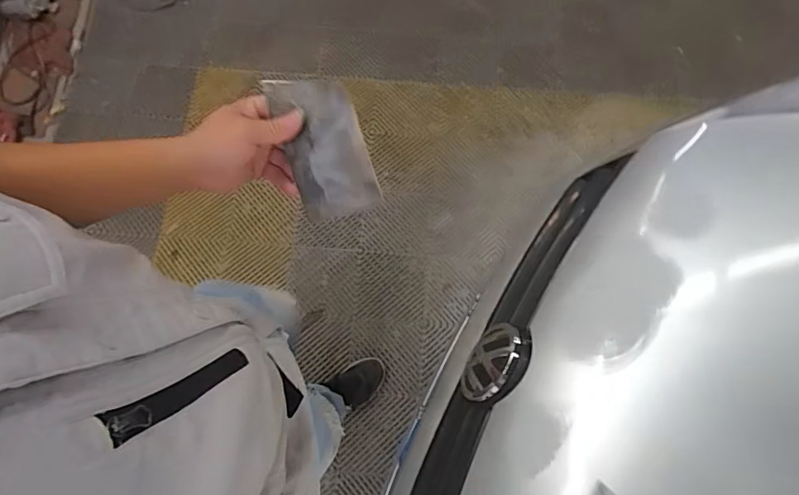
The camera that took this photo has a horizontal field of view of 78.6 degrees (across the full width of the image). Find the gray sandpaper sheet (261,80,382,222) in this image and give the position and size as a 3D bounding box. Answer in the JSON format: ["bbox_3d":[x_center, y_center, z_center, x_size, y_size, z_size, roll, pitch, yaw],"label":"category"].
[{"bbox_3d":[-0.070,-0.093,0.447,0.073,0.008,0.130,-16,100,11],"label":"gray sandpaper sheet"}]

